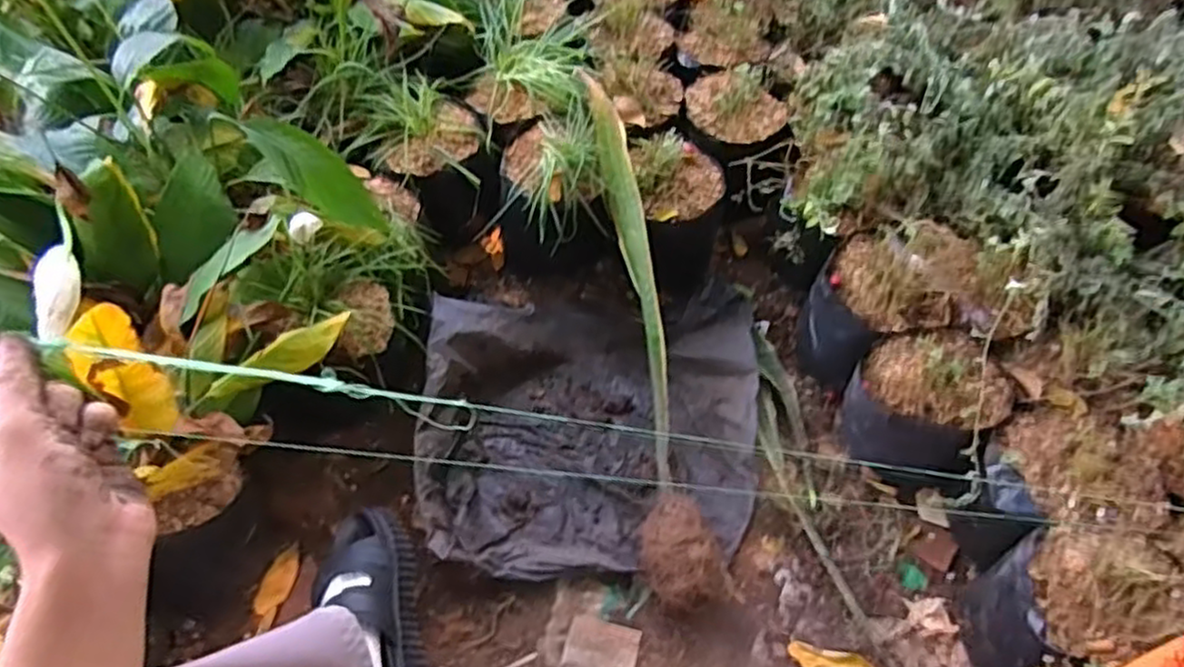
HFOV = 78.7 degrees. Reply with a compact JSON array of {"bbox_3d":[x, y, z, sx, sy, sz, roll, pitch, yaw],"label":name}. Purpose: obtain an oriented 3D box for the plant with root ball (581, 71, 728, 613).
[{"bbox_3d":[0.058,-0.012,0.893,0.086,0.075,0.666,-6,73,-7],"label":"plant with root ball"}]

